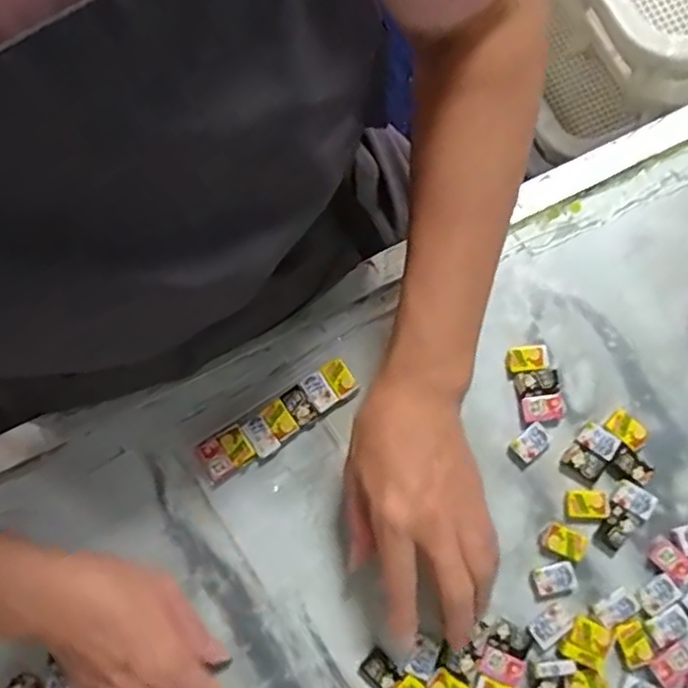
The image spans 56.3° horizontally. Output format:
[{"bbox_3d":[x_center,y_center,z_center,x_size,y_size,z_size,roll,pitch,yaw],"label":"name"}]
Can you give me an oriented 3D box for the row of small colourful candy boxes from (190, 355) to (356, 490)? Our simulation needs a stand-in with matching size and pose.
[{"bbox_3d":[-0.046,0.053,0.442,0.119,0.013,0.030,-32,79,-6],"label":"row of small colourful candy boxes"}]

